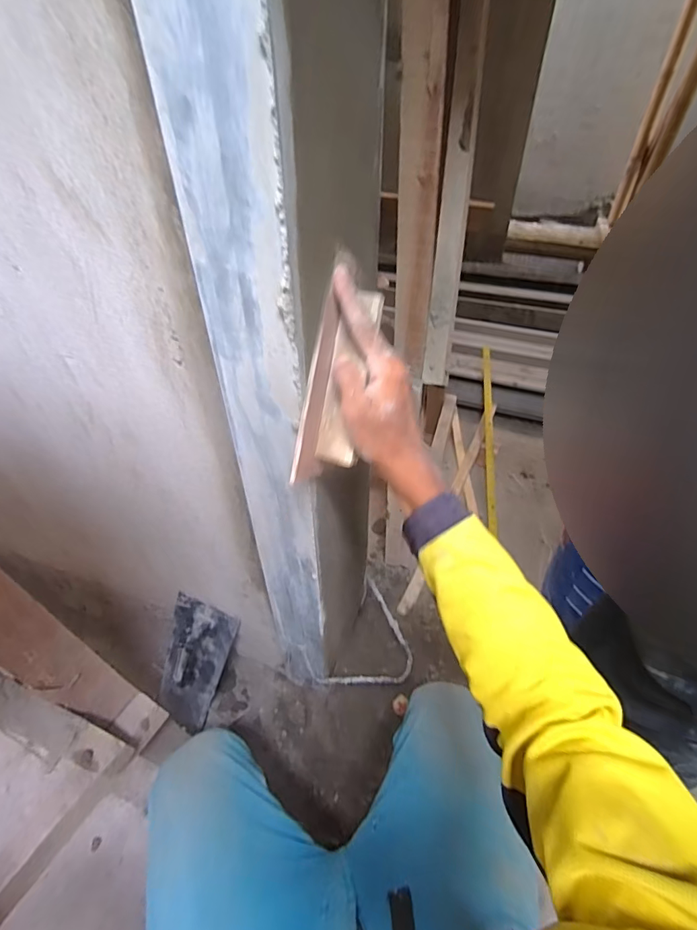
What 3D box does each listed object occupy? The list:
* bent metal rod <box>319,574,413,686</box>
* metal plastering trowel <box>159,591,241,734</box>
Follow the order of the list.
[{"bbox_3d":[0.029,0.293,0.797,0.181,0.036,0.177,12,58,-33],"label":"bent metal rod"},{"bbox_3d":[-0.280,0.355,0.773,0.114,0.253,0.064,22,16,4],"label":"metal plastering trowel"}]

